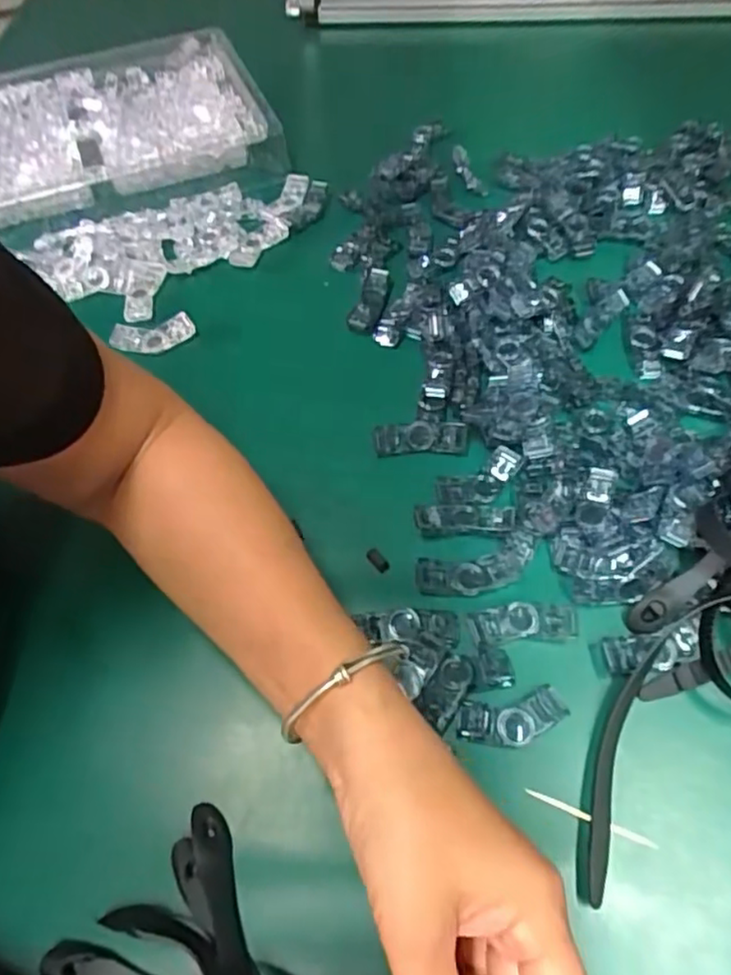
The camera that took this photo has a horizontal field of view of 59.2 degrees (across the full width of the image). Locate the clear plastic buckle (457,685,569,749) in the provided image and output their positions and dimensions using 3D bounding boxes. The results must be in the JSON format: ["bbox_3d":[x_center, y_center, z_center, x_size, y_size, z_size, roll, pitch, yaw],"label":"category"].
[{"bbox_3d":[0.075,0.119,0.330,0.055,0.006,0.025,-10,59,-3],"label":"clear plastic buckle"}]

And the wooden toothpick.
[{"bbox_3d":[0.108,0.159,0.308,0.063,0.004,0.004,18,62,14],"label":"wooden toothpick"}]

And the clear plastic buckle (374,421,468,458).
[{"bbox_3d":[0.036,-0.032,0.417,0.059,0.008,0.023,-4,59,1],"label":"clear plastic buckle"}]

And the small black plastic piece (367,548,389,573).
[{"bbox_3d":[0.007,0.043,0.382,0.007,0.005,0.015,-38,64,-18],"label":"small black plastic piece"}]

